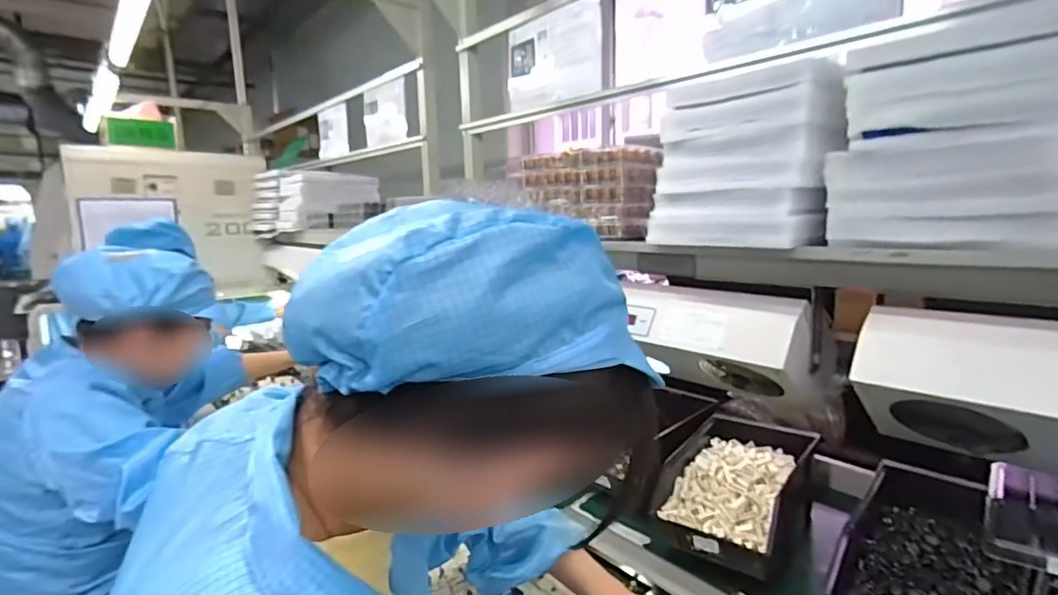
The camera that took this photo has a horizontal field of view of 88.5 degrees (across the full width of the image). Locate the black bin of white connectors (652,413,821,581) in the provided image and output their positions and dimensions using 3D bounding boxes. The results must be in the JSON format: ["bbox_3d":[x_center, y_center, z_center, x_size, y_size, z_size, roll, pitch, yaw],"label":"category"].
[{"bbox_3d":[0.288,0.261,0.756,0.168,0.105,0.234,6,10,36],"label":"black bin of white connectors"}]

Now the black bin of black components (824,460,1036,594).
[{"bbox_3d":[0.433,0.280,0.585,0.152,0.090,0.254,11,34,43],"label":"black bin of black components"}]

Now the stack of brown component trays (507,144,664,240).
[{"bbox_3d":[0.099,-0.176,0.925,0.257,0.134,0.100,7,11,41],"label":"stack of brown component trays"}]

